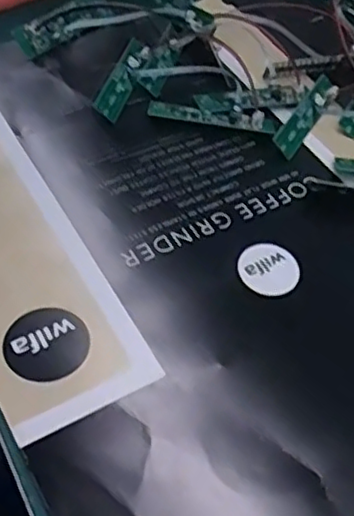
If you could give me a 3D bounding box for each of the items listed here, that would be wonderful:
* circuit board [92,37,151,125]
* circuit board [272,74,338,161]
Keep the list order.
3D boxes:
[{"bbox_3d":[-0.036,-0.121,0.447,0.018,0.005,0.074,31,55,-13],"label":"circuit board"},{"bbox_3d":[0.086,-0.095,0.436,0.017,0.008,0.077,43,57,-10],"label":"circuit board"}]

